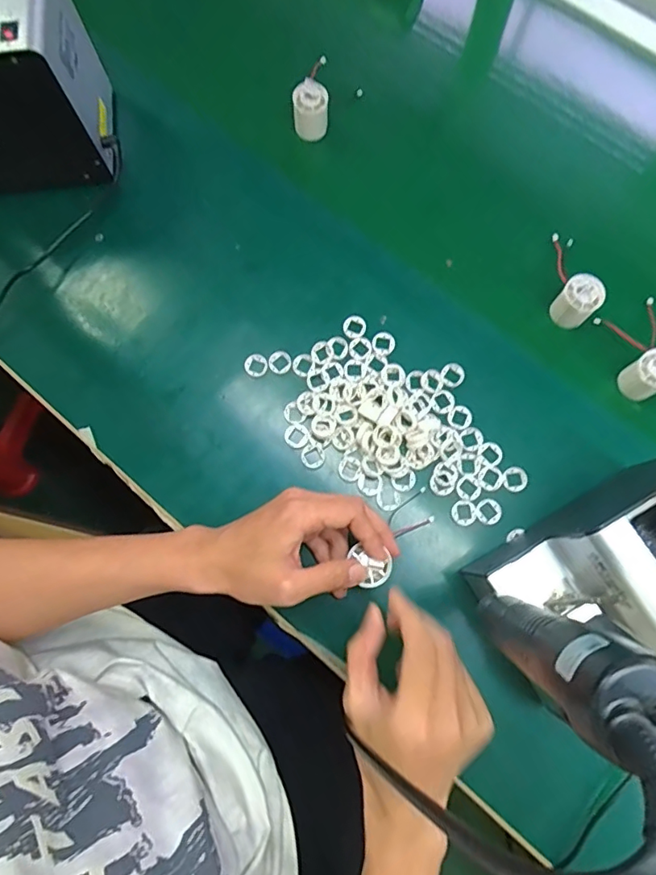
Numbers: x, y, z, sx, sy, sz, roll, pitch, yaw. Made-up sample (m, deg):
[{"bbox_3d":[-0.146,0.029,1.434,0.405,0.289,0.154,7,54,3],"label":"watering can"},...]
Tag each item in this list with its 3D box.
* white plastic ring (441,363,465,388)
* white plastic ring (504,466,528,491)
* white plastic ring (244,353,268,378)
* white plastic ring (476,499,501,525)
[{"bbox_3d":[0.119,-0.059,0.485,0.022,0.004,0.024,0,75,0],"label":"white plastic ring"},{"bbox_3d":[0.171,0.038,0.463,0.021,0.004,0.022,0,75,0],"label":"white plastic ring"},{"bbox_3d":[-0.070,-0.070,0.492,0.022,0.006,0.021,0,75,0],"label":"white plastic ring"},{"bbox_3d":[0.144,0.067,0.456,0.023,0.004,0.022,0,75,0],"label":"white plastic ring"}]

